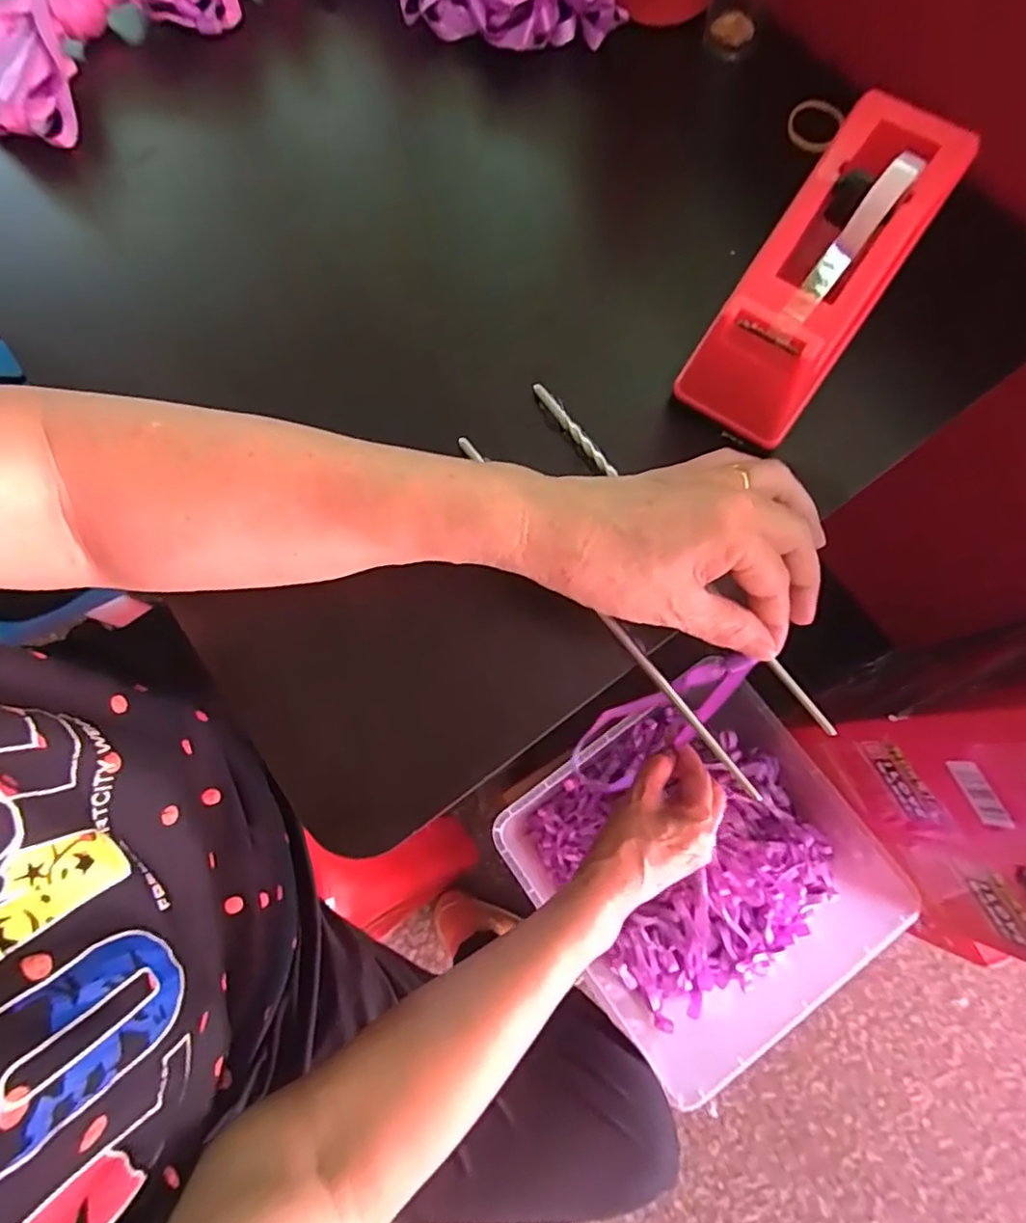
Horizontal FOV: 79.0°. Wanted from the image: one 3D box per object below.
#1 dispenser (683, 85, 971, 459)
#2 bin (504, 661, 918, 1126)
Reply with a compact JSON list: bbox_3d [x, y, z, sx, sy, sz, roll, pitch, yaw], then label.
[{"bbox_3d":[0.145,-0.163,0.294,0.062,0.071,0.163,34,92,6],"label":"dispenser"},{"bbox_3d":[0.186,0.250,0.648,0.304,0.129,0.304,-35,78,-6],"label":"bin"}]

